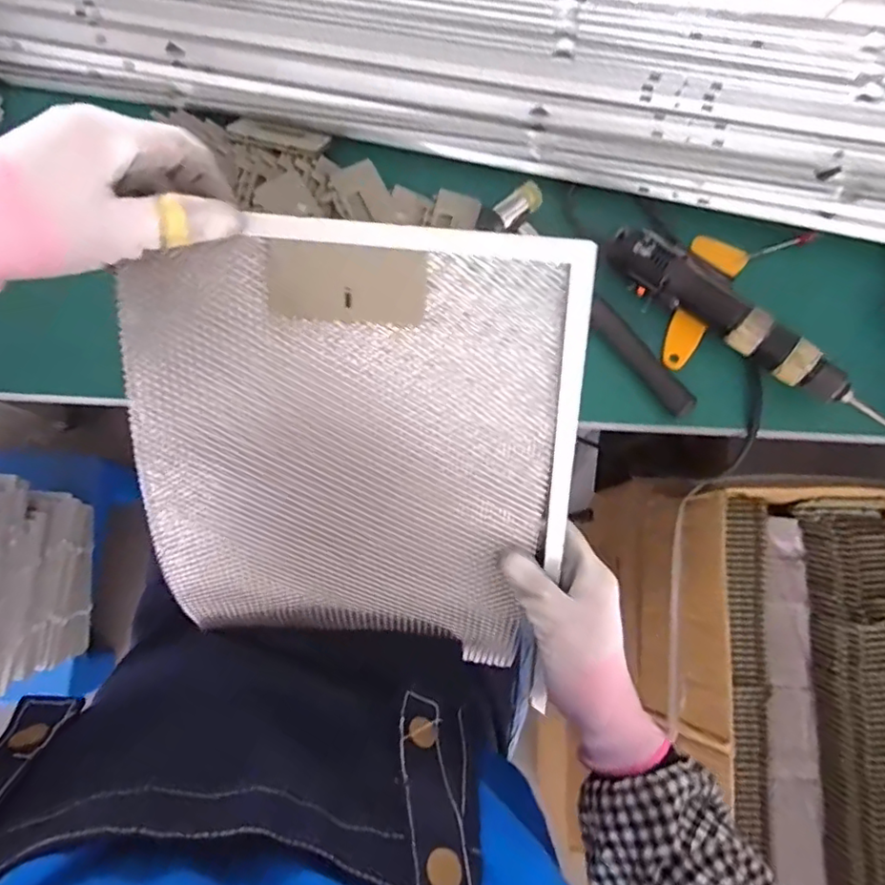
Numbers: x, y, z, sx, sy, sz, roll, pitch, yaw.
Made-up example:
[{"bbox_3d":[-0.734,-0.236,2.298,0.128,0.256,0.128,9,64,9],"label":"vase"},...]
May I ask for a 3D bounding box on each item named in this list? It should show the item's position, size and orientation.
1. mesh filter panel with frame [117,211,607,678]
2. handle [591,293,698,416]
[{"bbox_3d":[-0.052,0.015,0.369,0.256,0.025,0.285,4,118,-3],"label":"mesh filter panel with frame"},{"bbox_3d":[0.174,-0.077,0.506,0.025,0.024,0.124,-35,81,-6],"label":"handle"}]

